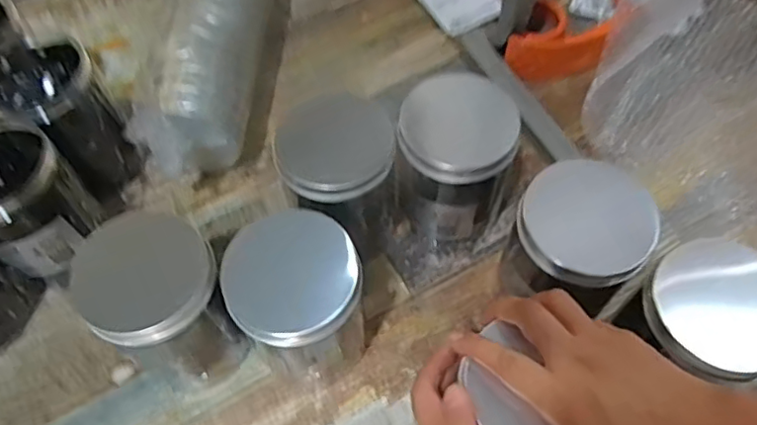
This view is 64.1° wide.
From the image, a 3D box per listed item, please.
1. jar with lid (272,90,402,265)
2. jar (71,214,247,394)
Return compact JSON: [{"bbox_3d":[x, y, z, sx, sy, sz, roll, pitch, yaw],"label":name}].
[{"bbox_3d":[-0.033,-0.025,0.542,0.094,0.140,0.101,-1,61,1],"label":"jar with lid"},{"bbox_3d":[-0.161,0.075,0.477,0.089,0.158,0.086,-1,61,1],"label":"jar"}]

